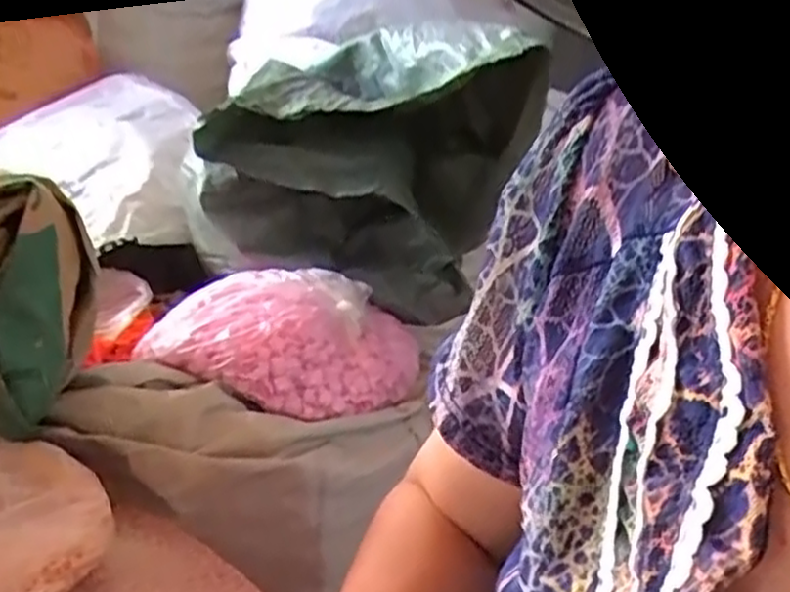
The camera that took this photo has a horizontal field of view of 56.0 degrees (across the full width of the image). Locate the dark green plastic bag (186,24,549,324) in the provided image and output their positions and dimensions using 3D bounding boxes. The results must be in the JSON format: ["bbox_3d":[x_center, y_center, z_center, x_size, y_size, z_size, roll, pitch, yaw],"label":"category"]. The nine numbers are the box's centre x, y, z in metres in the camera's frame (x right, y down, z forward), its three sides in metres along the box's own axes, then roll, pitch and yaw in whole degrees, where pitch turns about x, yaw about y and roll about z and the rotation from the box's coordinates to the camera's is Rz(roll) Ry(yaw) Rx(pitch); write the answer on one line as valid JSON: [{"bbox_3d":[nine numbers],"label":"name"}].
[{"bbox_3d":[-0.053,-0.156,0.917,0.371,0.325,0.245,4,12,-3],"label":"dark green plastic bag"}]

